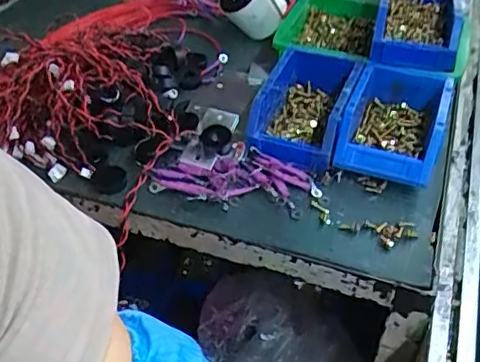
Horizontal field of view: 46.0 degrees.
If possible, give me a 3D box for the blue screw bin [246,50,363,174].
[{"bbox_3d":[0.080,-0.093,0.690,0.109,0.065,0.175,11,42,12],"label":"blue screw bin"}]

